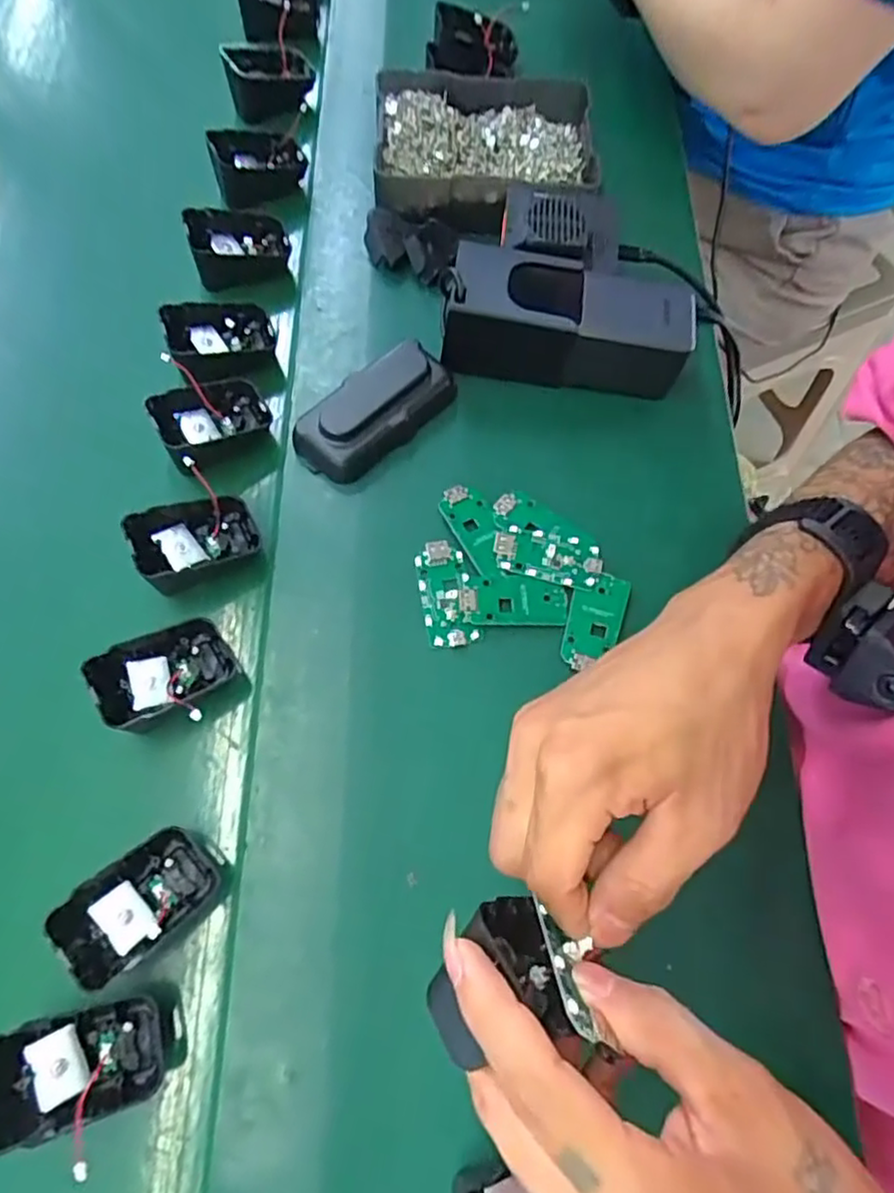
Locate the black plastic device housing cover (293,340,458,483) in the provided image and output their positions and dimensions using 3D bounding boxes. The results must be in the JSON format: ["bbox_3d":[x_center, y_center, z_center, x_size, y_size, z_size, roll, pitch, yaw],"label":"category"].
[{"bbox_3d":[-0.045,-0.118,0.426,0.055,0.024,0.103,38,74,12],"label":"black plastic device housing cover"}]

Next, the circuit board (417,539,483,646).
[{"bbox_3d":[-0.001,-0.001,0.396,0.029,0.006,0.064,-12,70,-5],"label":"circuit board"}]

